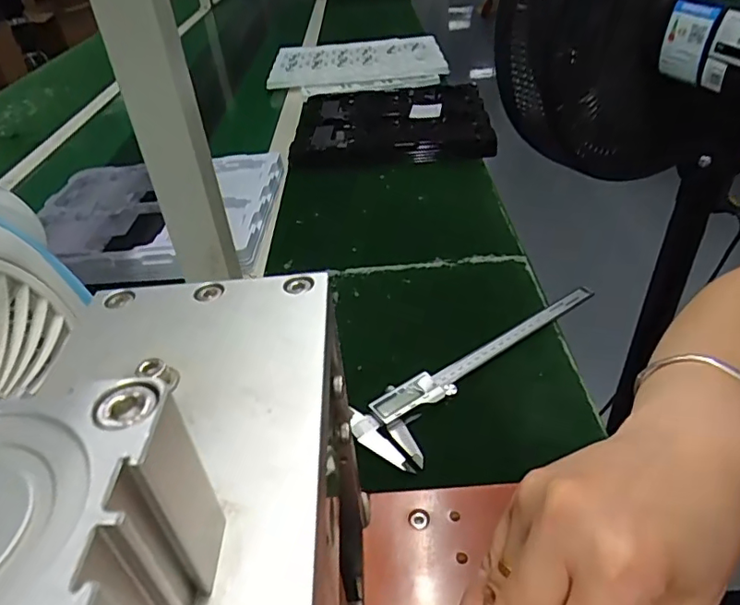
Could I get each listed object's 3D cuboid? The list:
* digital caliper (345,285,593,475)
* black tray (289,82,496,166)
[{"bbox_3d":[0.116,0.054,0.481,0.270,0.015,0.069,-25,42,-24],"label":"digital caliper"},{"bbox_3d":[0.036,-0.314,0.961,0.319,0.047,0.326,-1,37,5],"label":"black tray"}]

